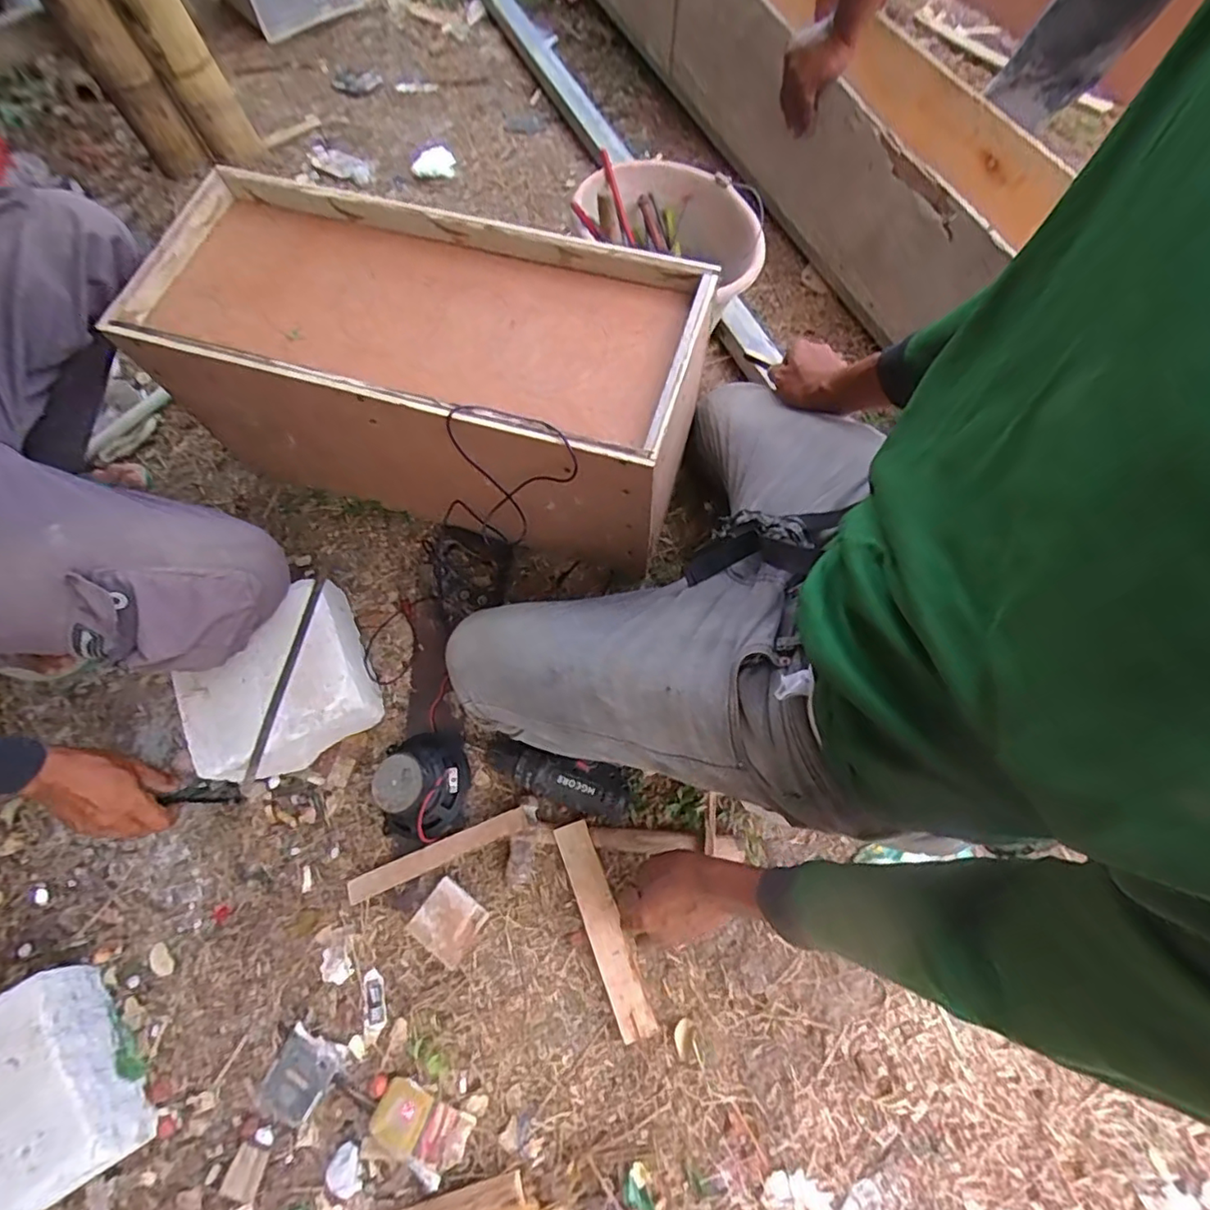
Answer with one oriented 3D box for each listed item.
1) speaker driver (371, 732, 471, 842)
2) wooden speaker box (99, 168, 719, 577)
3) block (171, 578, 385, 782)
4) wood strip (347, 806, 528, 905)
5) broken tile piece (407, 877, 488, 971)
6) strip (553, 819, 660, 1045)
[{"bbox_3d":[-0.226,0.215,0.737,0.113,0.083,0.131,-3,66,1],"label":"speaker driver"},{"bbox_3d":[-0.208,-0.283,0.797,0.632,0.302,0.282,17,68,9],"label":"wooden speaker box"},{"bbox_3d":[-0.405,0.104,0.770,0.202,0.126,0.184,-26,68,-9],"label":"block"},{"bbox_3d":[-0.202,0.297,0.721,0.235,0.017,0.027,-25,64,4],"label":"wood strip"},{"bbox_3d":[-0.184,0.369,0.707,0.072,0.006,0.074,36,83,12],"label":"broken tile piece"},{"bbox_3d":[0.000,0.361,0.676,0.039,0.015,0.231,-19,77,-9],"label":"strip"}]

